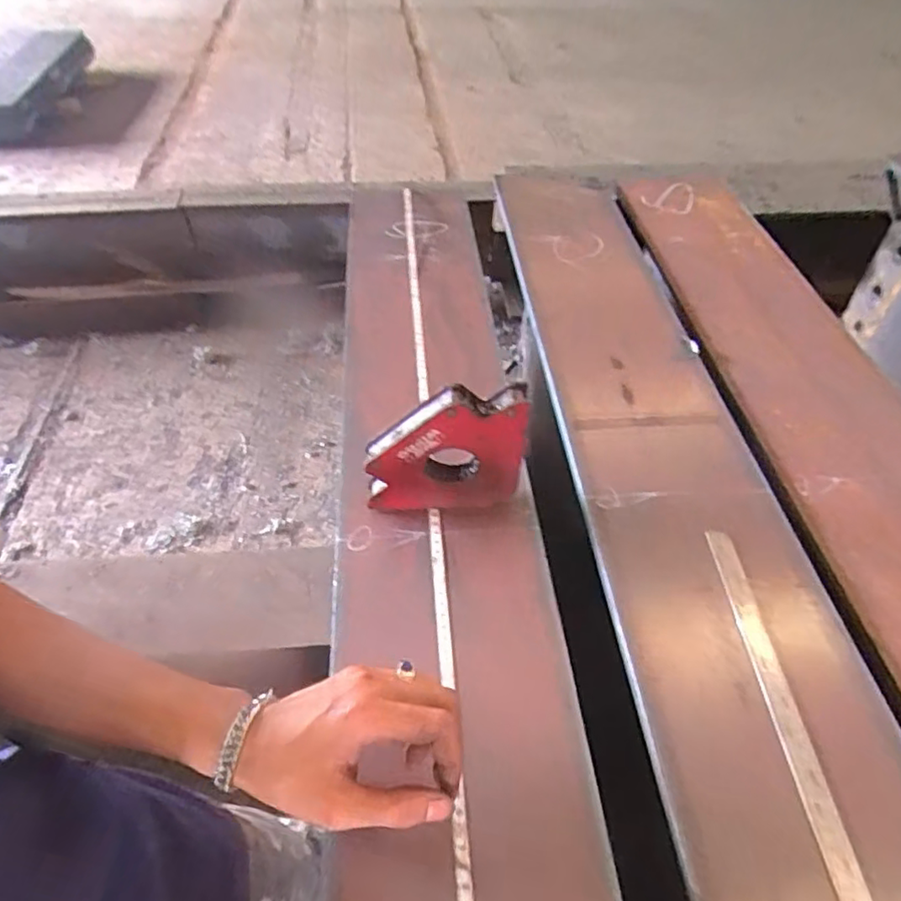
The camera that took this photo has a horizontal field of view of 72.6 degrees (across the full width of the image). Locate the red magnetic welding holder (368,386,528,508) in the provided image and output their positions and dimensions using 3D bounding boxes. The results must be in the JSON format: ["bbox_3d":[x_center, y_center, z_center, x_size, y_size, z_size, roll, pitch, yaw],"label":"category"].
[{"bbox_3d":[-0.005,0.005,0.528,0.131,0.137,0.026,2,46,2],"label":"red magnetic welding holder"}]

